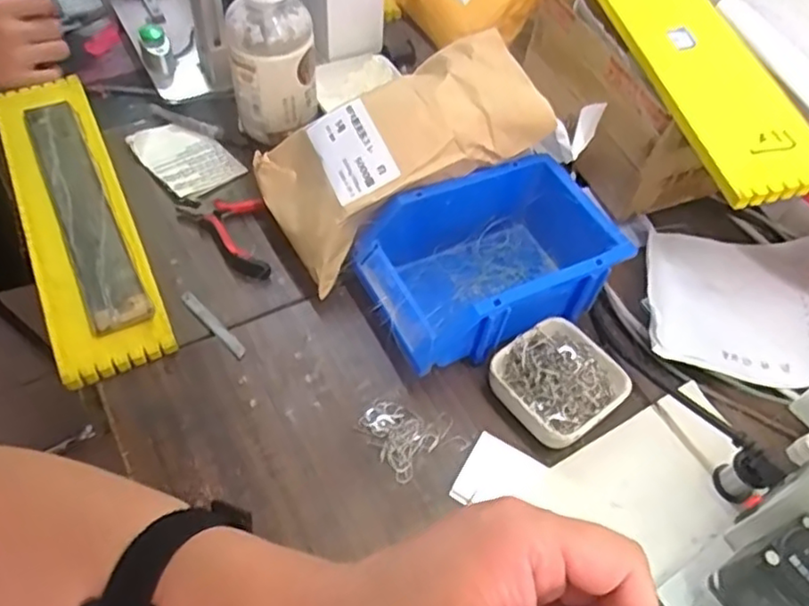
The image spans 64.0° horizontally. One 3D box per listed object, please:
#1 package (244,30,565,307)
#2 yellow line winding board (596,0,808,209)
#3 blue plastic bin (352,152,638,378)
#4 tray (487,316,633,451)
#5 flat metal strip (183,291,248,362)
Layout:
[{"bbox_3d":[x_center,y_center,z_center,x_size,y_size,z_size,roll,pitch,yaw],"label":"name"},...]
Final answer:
[{"bbox_3d":[-0.005,-0.121,0.513,0.227,0.058,0.121,-29,58,5],"label":"package"},{"bbox_3d":[0.222,-0.219,0.528,0.078,0.012,0.350,-16,59,3],"label":"yellow line winding board"},{"bbox_3d":[0.062,-0.030,0.509,0.180,0.078,0.123,-20,58,-17],"label":"blue plastic bin"},{"bbox_3d":[0.112,0.058,0.475,0.087,0.030,0.080,-32,62,-24],"label":"tray"},{"bbox_3d":[-0.150,0.017,0.508,0.010,0.007,0.080,-38,65,-26],"label":"flat metal strip"}]

